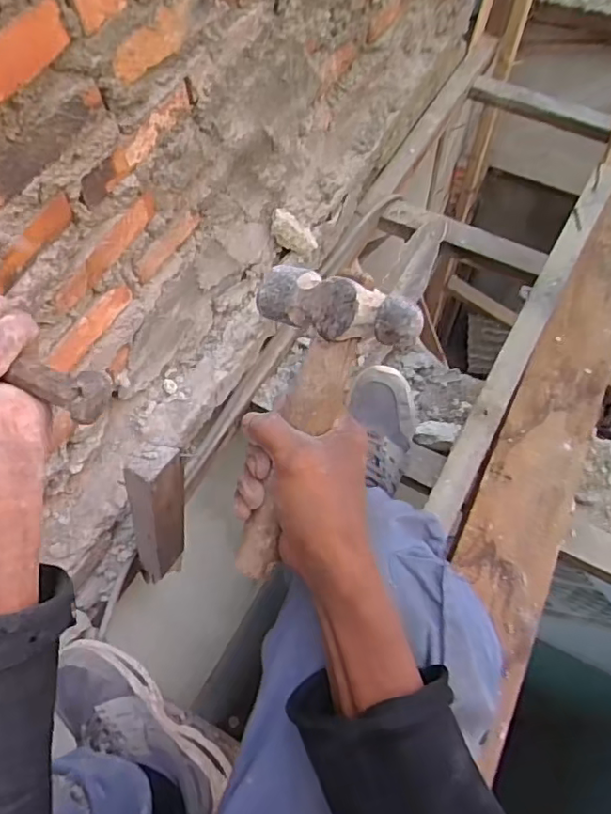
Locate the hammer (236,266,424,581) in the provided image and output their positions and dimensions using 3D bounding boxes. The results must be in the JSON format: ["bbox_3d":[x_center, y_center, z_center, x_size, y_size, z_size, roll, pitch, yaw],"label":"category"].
[{"bbox_3d":[-0.007,0.018,0.395,0.110,0.042,0.215,20,104,11],"label":"hammer"}]

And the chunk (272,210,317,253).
[{"bbox_3d":[-0.023,-0.284,0.956,0.046,0.092,0.038,-52,33,11],"label":"chunk"}]

